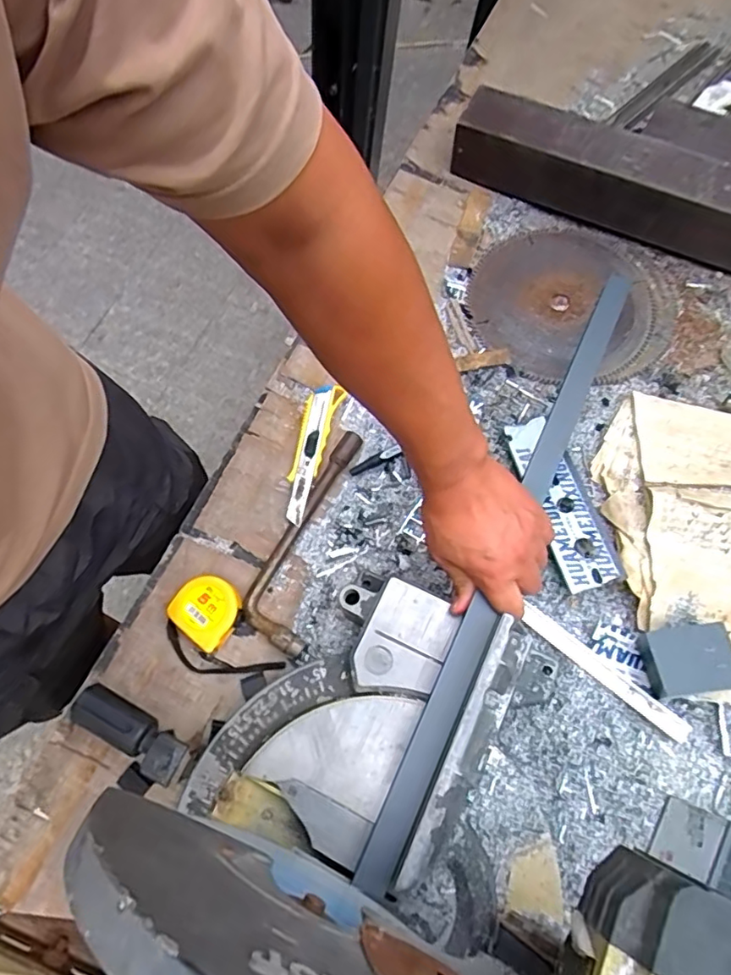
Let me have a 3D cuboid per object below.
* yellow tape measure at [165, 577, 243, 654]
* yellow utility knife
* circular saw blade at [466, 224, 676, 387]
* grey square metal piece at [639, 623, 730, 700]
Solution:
[{"bbox_3d":[-0.168,0.132,0.612,0.068,0.033,0.068,29,72,13],"label":"yellow tape measure"},{"bbox_3d":[-0.068,-0.042,0.681,0.039,0.017,0.178,13,69,7],"label":"yellow utility knife"},{"bbox_3d":[0.273,-0.245,0.773,0.253,0.009,0.242,0,72,-1],"label":"circular saw blade"},{"bbox_3d":[0.322,0.170,0.571,0.075,0.030,0.064,-7,68,-1],"label":"grey square metal piece"}]

